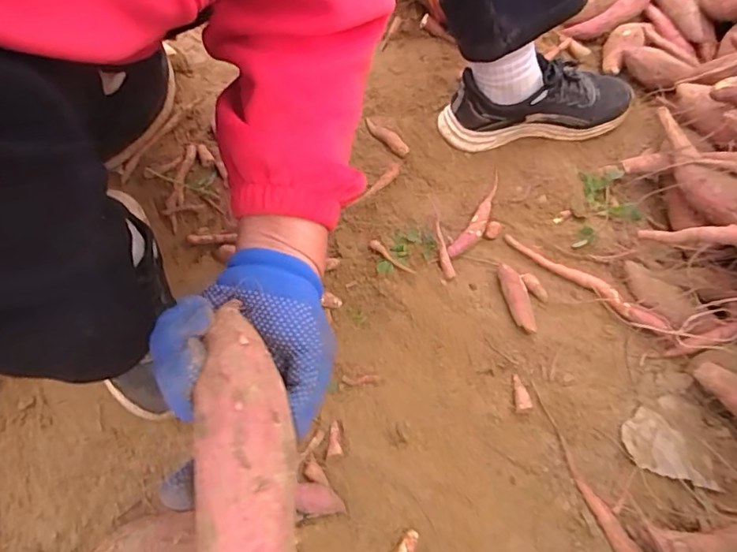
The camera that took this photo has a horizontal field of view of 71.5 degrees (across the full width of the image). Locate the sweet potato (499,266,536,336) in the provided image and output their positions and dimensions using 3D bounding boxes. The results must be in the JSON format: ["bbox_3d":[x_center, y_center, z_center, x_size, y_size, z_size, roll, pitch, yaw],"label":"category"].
[{"bbox_3d":[0.170,0.026,0.588,0.022,0.024,0.083,-6,62,-4],"label":"sweet potato"}]

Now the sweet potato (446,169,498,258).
[{"bbox_3d":[0.142,-0.080,0.646,0.027,0.015,0.163,29,65,13],"label":"sweet potato"}]

